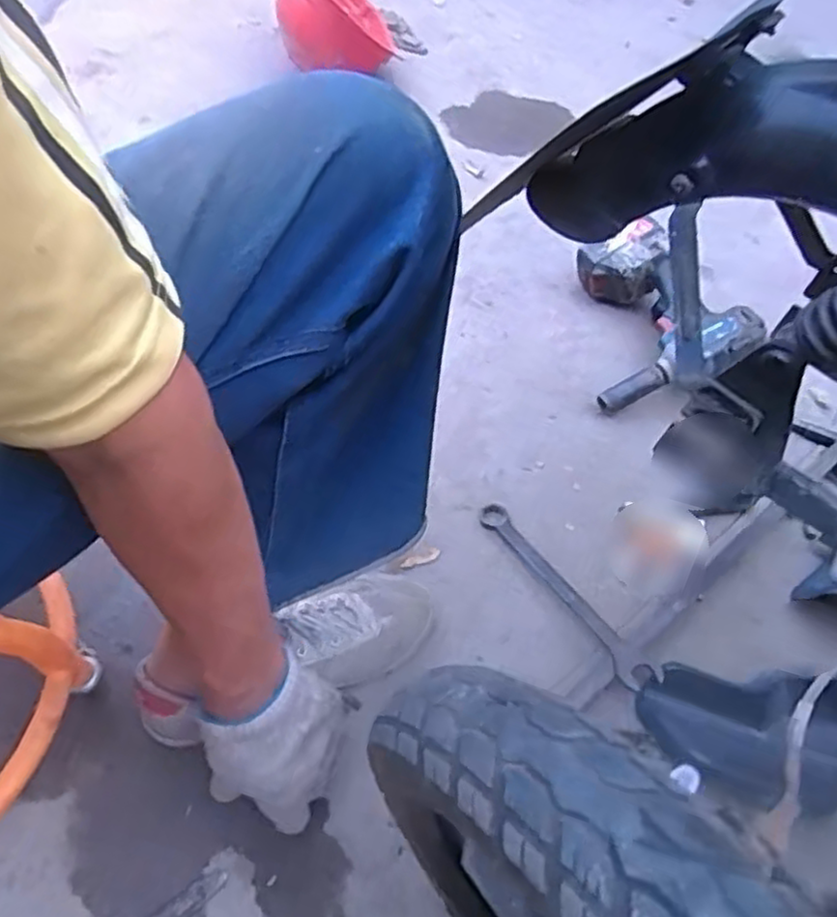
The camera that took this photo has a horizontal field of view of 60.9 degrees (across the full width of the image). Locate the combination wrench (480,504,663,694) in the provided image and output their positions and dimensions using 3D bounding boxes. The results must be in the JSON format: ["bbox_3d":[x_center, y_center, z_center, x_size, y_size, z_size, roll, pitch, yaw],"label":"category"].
[{"bbox_3d":[0.148,0.134,0.728,0.032,0.015,0.238,-32,64,-23],"label":"combination wrench"}]

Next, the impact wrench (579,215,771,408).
[{"bbox_3d":[0.299,-0.187,0.916,0.186,0.097,0.230,-8,57,-9],"label":"impact wrench"}]

